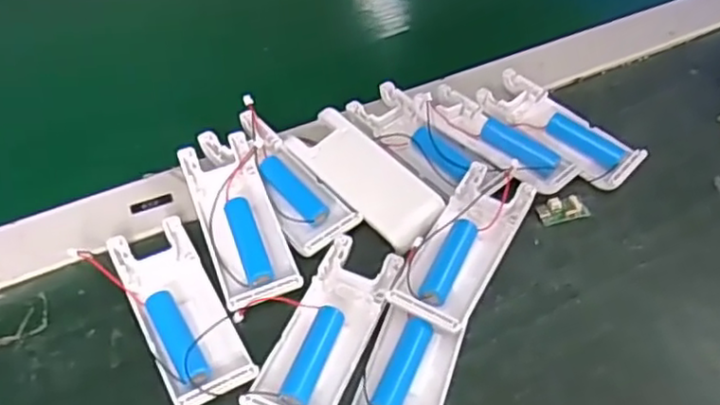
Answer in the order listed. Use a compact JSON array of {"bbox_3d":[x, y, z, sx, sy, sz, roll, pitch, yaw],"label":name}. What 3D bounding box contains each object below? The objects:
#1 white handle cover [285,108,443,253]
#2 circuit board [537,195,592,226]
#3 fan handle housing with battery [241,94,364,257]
[{"bbox_3d":[0.003,-0.017,0.391,0.039,0.011,0.098,-35,61,-29],"label":"white handle cover"},{"bbox_3d":[0.119,0.004,0.400,0.030,0.004,0.016,-12,52,-14],"label":"circuit board"},{"bbox_3d":[-0.041,-0.017,0.393,0.039,0.017,0.107,-23,56,-22],"label":"fan handle housing with battery"}]

